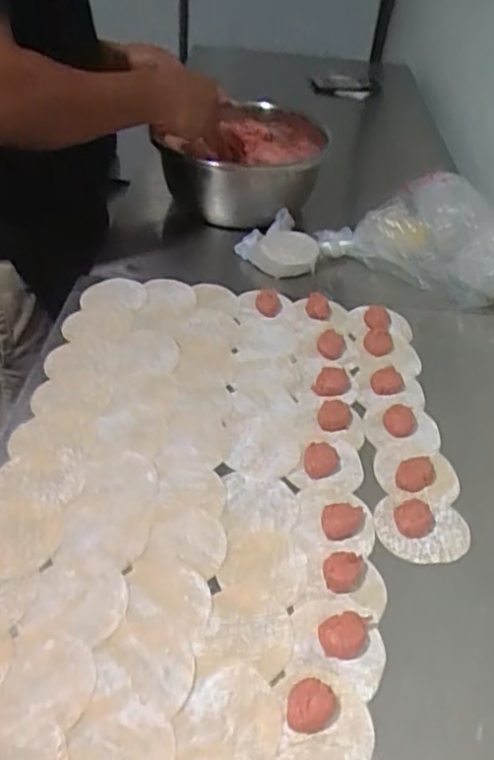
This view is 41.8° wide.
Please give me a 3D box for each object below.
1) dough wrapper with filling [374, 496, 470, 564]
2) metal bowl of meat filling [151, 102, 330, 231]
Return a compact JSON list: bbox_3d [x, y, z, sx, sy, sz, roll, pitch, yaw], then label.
[{"bbox_3d":[0.166,0.136,0.602,0.087,0.025,0.063,8,42,2],"label":"dough wrapper with filling"},{"bbox_3d":[-0.017,-0.336,1.026,0.213,0.150,0.217,-7,44,-14],"label":"metal bowl of meat filling"}]

